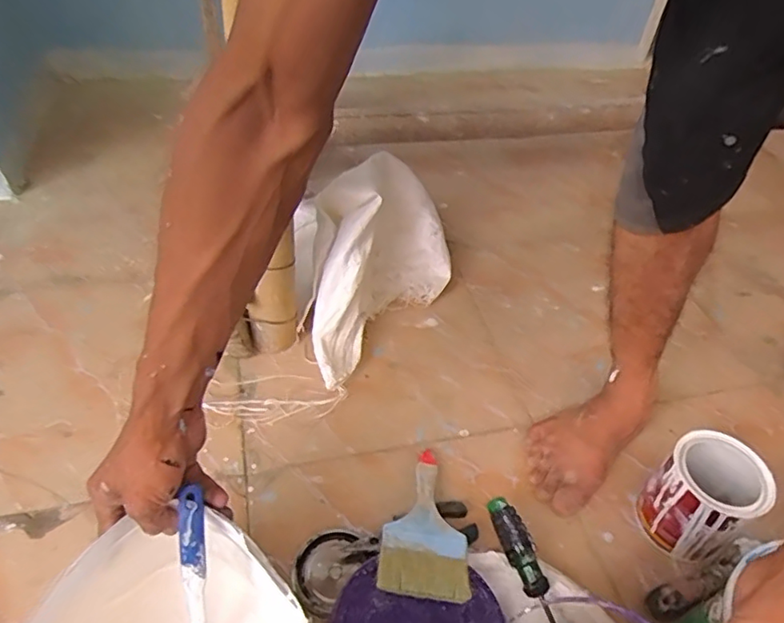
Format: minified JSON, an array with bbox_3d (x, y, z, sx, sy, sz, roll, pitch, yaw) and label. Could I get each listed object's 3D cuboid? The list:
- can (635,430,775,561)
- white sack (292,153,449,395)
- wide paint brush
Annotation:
[{"bbox_3d":[0.362,0.220,0.656,0.097,0.137,0.099,3,45,-3],"label":"can"},{"bbox_3d":[-0.034,-0.080,0.862,0.156,0.214,0.323,32,51,24],"label":"white sack"},{"bbox_3d":[0.040,0.239,0.647,0.093,0.017,0.195,7,28,2],"label":"wide paint brush"}]

